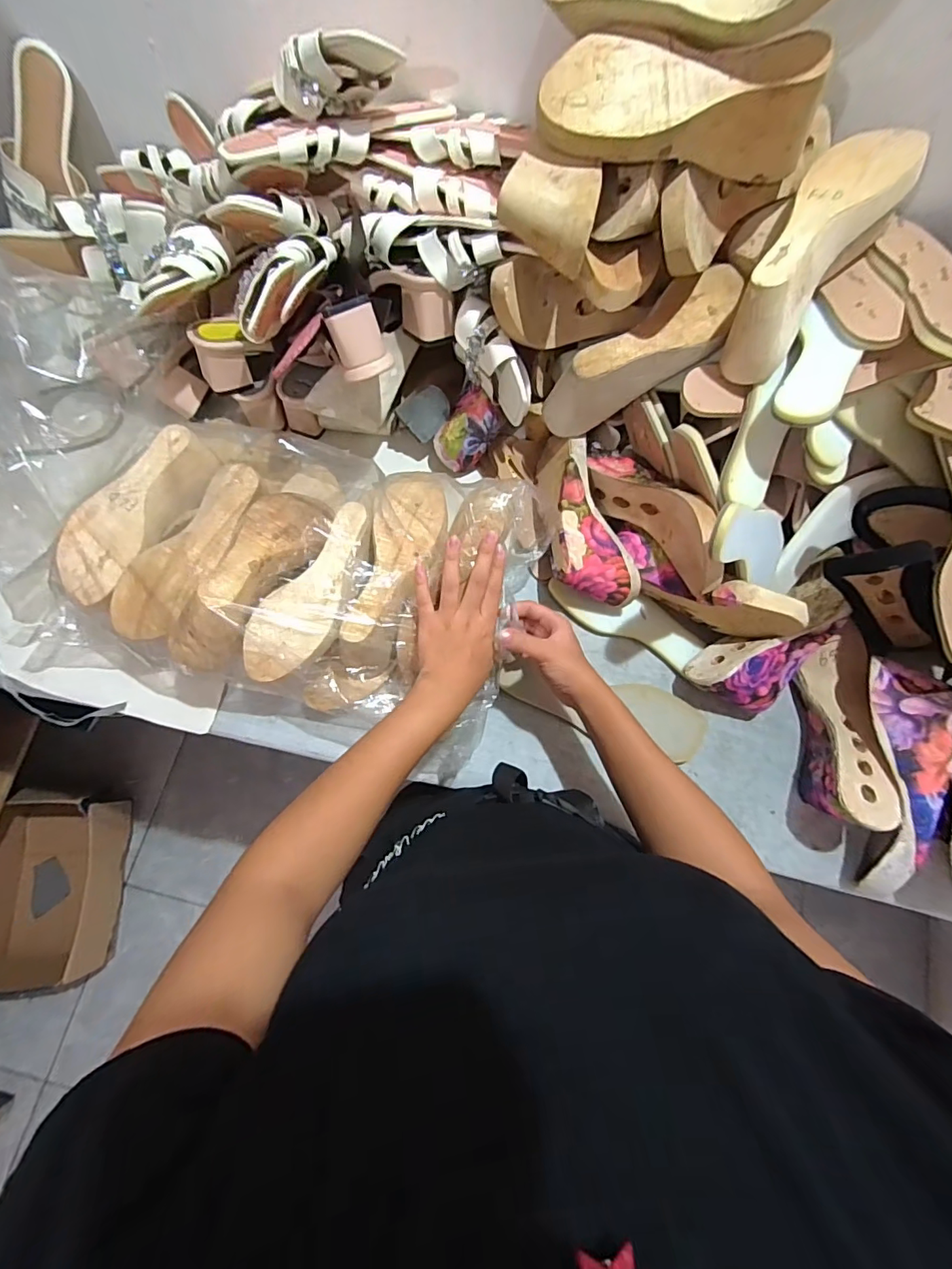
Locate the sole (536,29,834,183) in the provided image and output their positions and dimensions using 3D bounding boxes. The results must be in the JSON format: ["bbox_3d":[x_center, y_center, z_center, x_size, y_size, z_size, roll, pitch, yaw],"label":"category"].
[{"bbox_3d":[0.165,-0.418,0.396,0.226,0.070,0.069,2,75,-2],"label":"sole"}]

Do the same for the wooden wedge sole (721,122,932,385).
[{"bbox_3d":[0.306,-0.352,0.447,0.080,0.077,0.224,34,99,7],"label":"wooden wedge sole"}]

